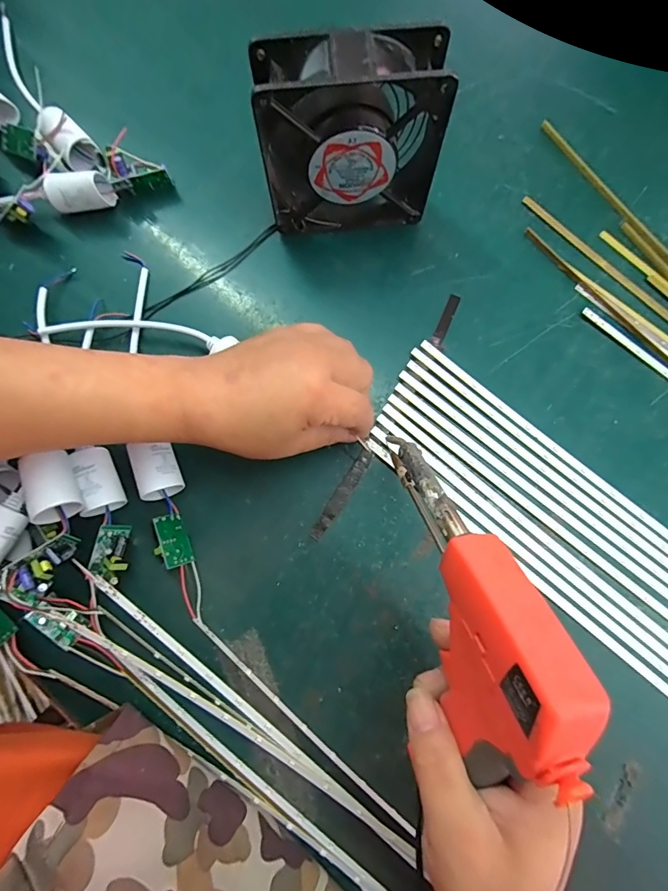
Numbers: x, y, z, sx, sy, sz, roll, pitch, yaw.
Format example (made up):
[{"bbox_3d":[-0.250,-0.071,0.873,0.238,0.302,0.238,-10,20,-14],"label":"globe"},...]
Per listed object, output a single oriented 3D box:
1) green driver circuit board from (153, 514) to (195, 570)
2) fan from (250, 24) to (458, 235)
[{"bbox_3d":[-0.114,0.068,0.295,0.022,0.014,0.036,-10,77,-48],"label":"green driver circuit board"},{"bbox_3d":[0.011,-0.212,0.302,0.122,0.122,0.044,-4,77,-2],"label":"fan"}]

